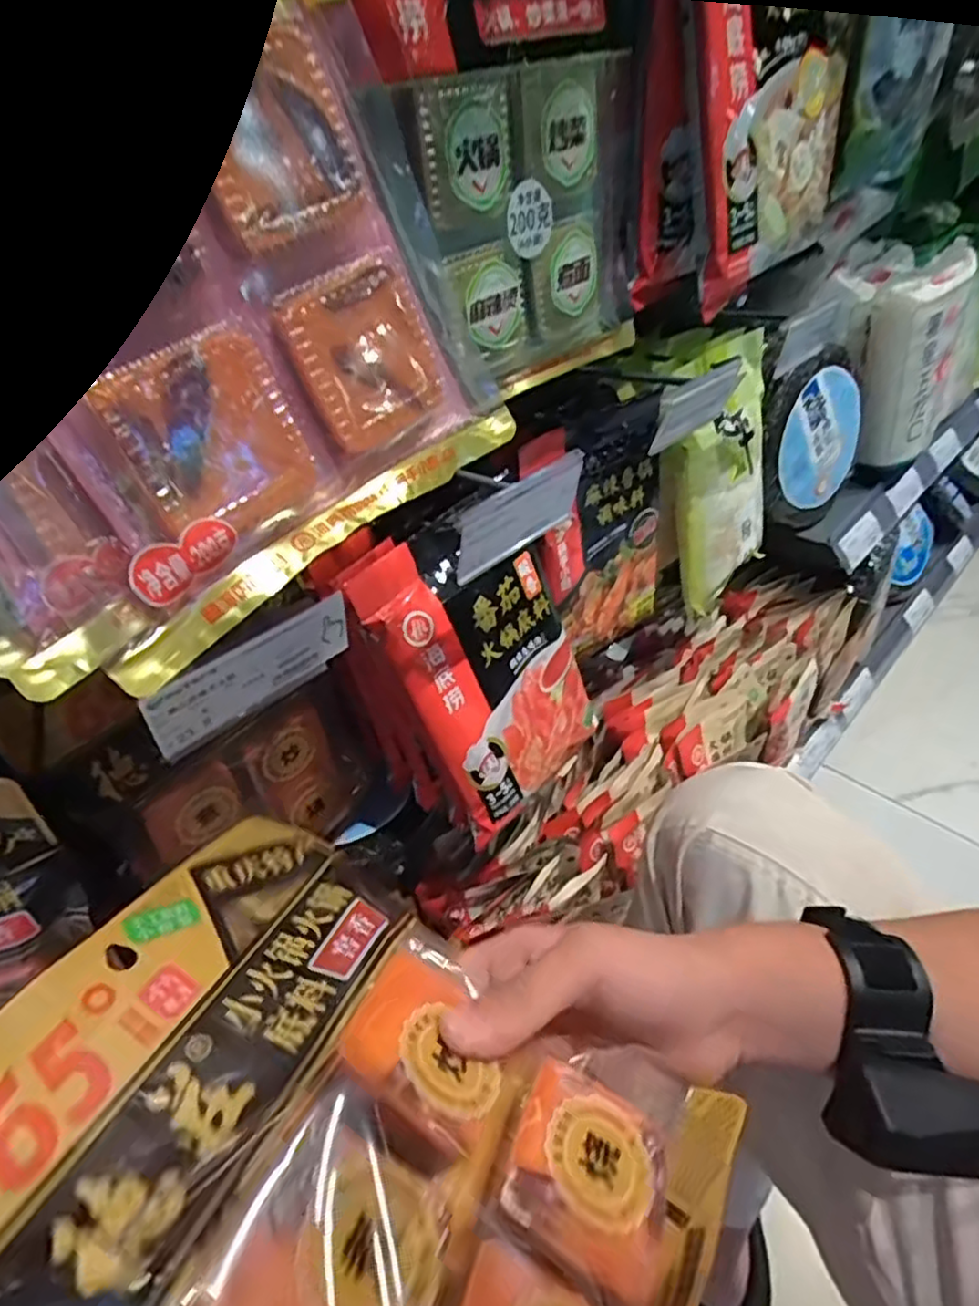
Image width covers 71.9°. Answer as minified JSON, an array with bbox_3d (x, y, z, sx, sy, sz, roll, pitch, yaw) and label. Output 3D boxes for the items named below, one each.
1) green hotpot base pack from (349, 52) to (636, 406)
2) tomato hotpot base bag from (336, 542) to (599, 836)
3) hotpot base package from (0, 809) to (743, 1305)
[{"bbox_3d":[0.024,-0.228,0.377,0.029,0.148,0.183,29,52,32],"label":"green hotpot base pack"},{"bbox_3d":[0.006,0.005,0.483,0.013,0.218,0.143,8,45,48],"label":"tomato hotpot base bag"},{"bbox_3d":[-0.036,0.158,0.219,0.238,0.030,0.174,28,28,8],"label":"hotpot base package"}]

